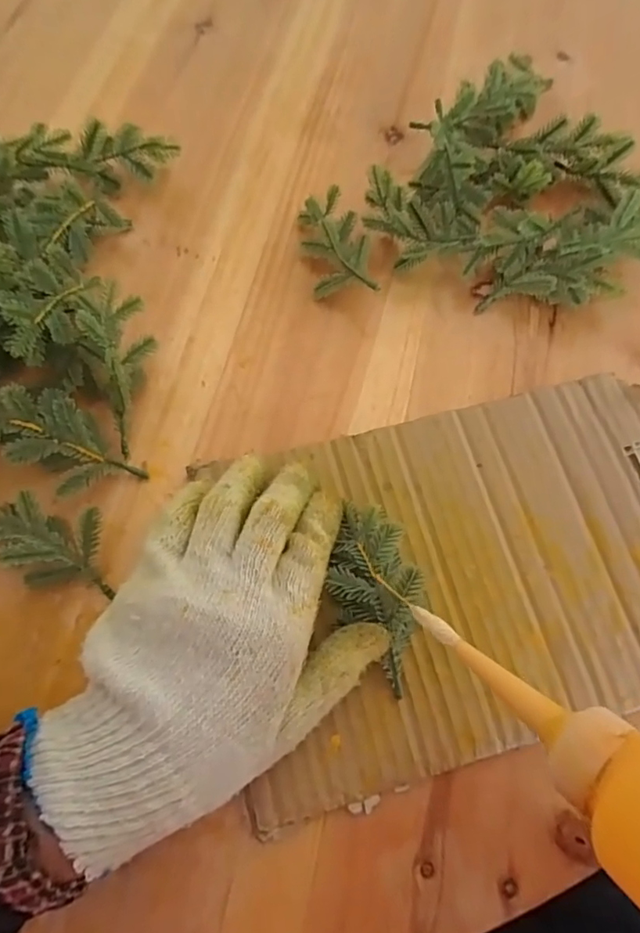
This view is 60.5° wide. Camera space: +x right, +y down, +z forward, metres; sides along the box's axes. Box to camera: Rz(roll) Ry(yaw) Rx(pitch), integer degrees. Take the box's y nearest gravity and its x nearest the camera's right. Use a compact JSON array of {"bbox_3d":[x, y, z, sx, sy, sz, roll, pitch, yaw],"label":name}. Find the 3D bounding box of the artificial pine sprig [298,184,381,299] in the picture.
[{"bbox_3d":[0.009,-0.139,0.347,0.035,0.023,0.087,-11,69,-7],"label":"artificial pine sprig"}]

